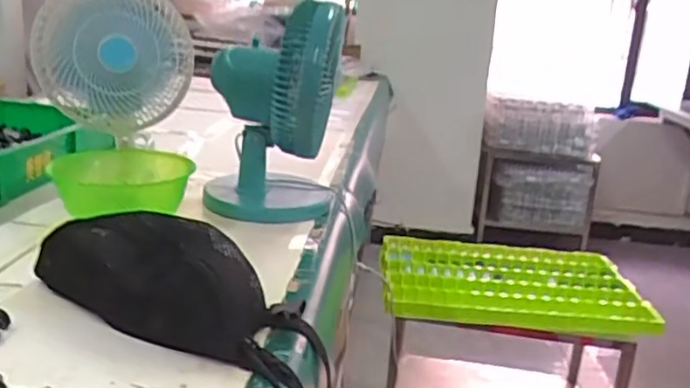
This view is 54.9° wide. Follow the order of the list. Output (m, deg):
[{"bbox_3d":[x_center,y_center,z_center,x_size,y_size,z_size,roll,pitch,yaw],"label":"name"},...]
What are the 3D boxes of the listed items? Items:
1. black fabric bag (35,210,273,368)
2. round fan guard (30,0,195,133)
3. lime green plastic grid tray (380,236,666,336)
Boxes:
[{"bbox_3d":[-0.190,0.078,0.675,0.274,0.091,0.125,11,17,18],"label":"black fabric bag"},{"bbox_3d":[-0.329,-0.198,0.953,0.206,0.199,0.119,1,17,-13],"label":"round fan guard"},{"bbox_3d":[0.388,0.207,1.592,0.598,0.037,0.426,5,16,0],"label":"lime green plastic grid tray"}]

